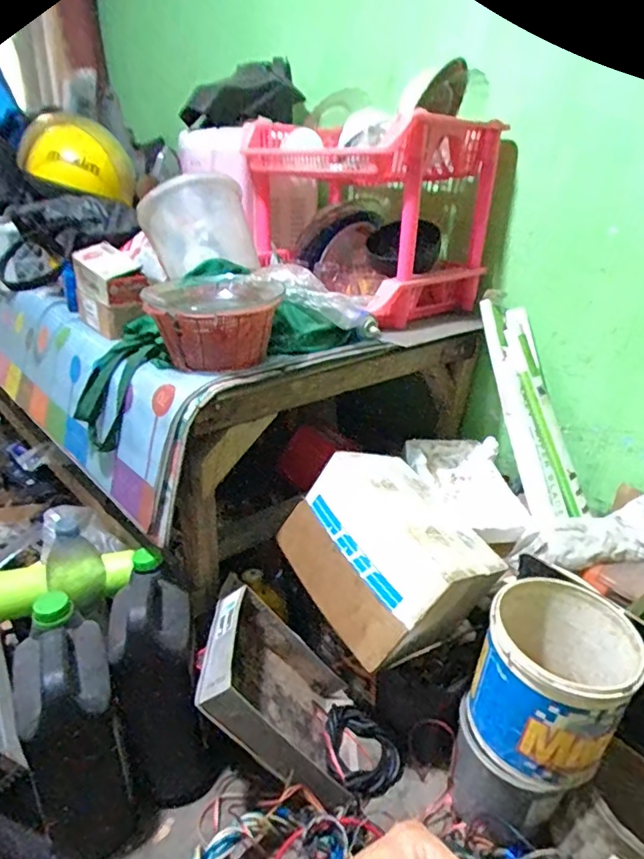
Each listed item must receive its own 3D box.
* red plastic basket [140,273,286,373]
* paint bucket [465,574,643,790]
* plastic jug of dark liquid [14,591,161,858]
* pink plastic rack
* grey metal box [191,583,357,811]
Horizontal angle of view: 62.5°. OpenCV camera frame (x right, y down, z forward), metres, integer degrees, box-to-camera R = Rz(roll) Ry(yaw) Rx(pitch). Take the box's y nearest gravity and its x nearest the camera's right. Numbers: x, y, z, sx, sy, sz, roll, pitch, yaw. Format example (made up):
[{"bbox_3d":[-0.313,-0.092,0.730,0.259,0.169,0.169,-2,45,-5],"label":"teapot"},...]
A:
[{"bbox_3d":[-0.165,-0.164,0.824,0.199,0.110,0.201,-5,25,-13],"label":"red plastic basket"},{"bbox_3d":[0.312,0.331,0.710,0.185,0.191,0.169,1,25,0],"label":"paint bucket"},{"bbox_3d":[-0.353,0.414,0.755,0.127,0.310,0.172,-17,30,-35],"label":"plastic jug of dark liquid"},{"bbox_3d":[0.095,-0.448,1.132,0.348,0.340,0.445,-17,30,-35],"label":"pink plastic rack"},{"bbox_3d":[-0.073,0.409,0.849,0.072,0.292,0.242,-27,22,14],"label":"grey metal box"}]

